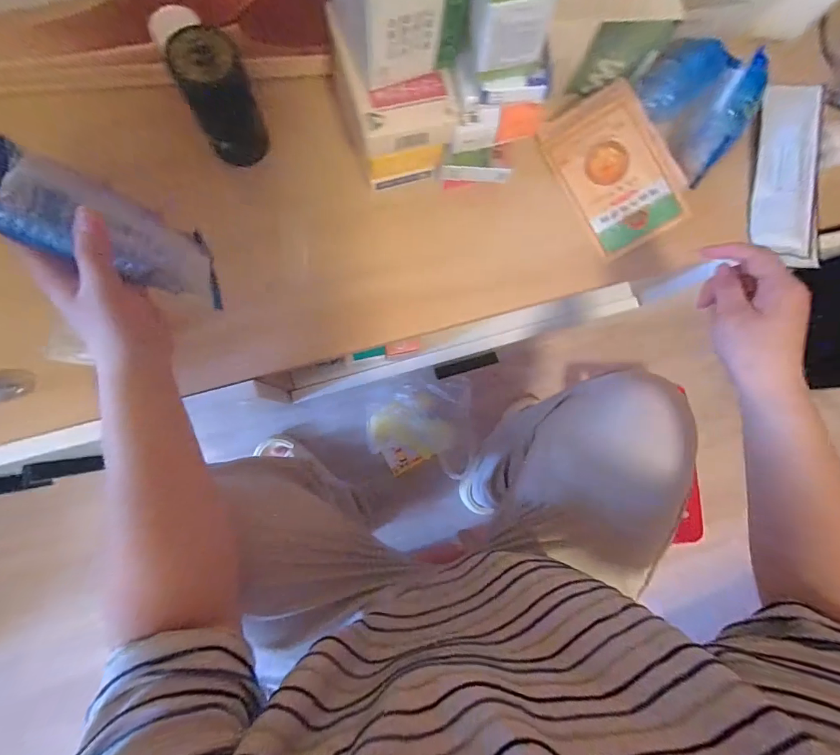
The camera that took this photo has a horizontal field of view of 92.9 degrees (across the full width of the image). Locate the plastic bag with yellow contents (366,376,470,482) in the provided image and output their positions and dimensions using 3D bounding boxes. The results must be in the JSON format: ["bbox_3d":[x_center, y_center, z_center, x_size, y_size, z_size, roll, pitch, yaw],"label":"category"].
[{"bbox_3d":[0.000,0.100,0.838,0.217,0.049,0.208,0,83,-6],"label":"plastic bag with yellow contents"}]

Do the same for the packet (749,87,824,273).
[{"bbox_3d":[0.451,-0.247,0.489,0.069,0.013,0.217,5,87,19],"label":"packet"}]

